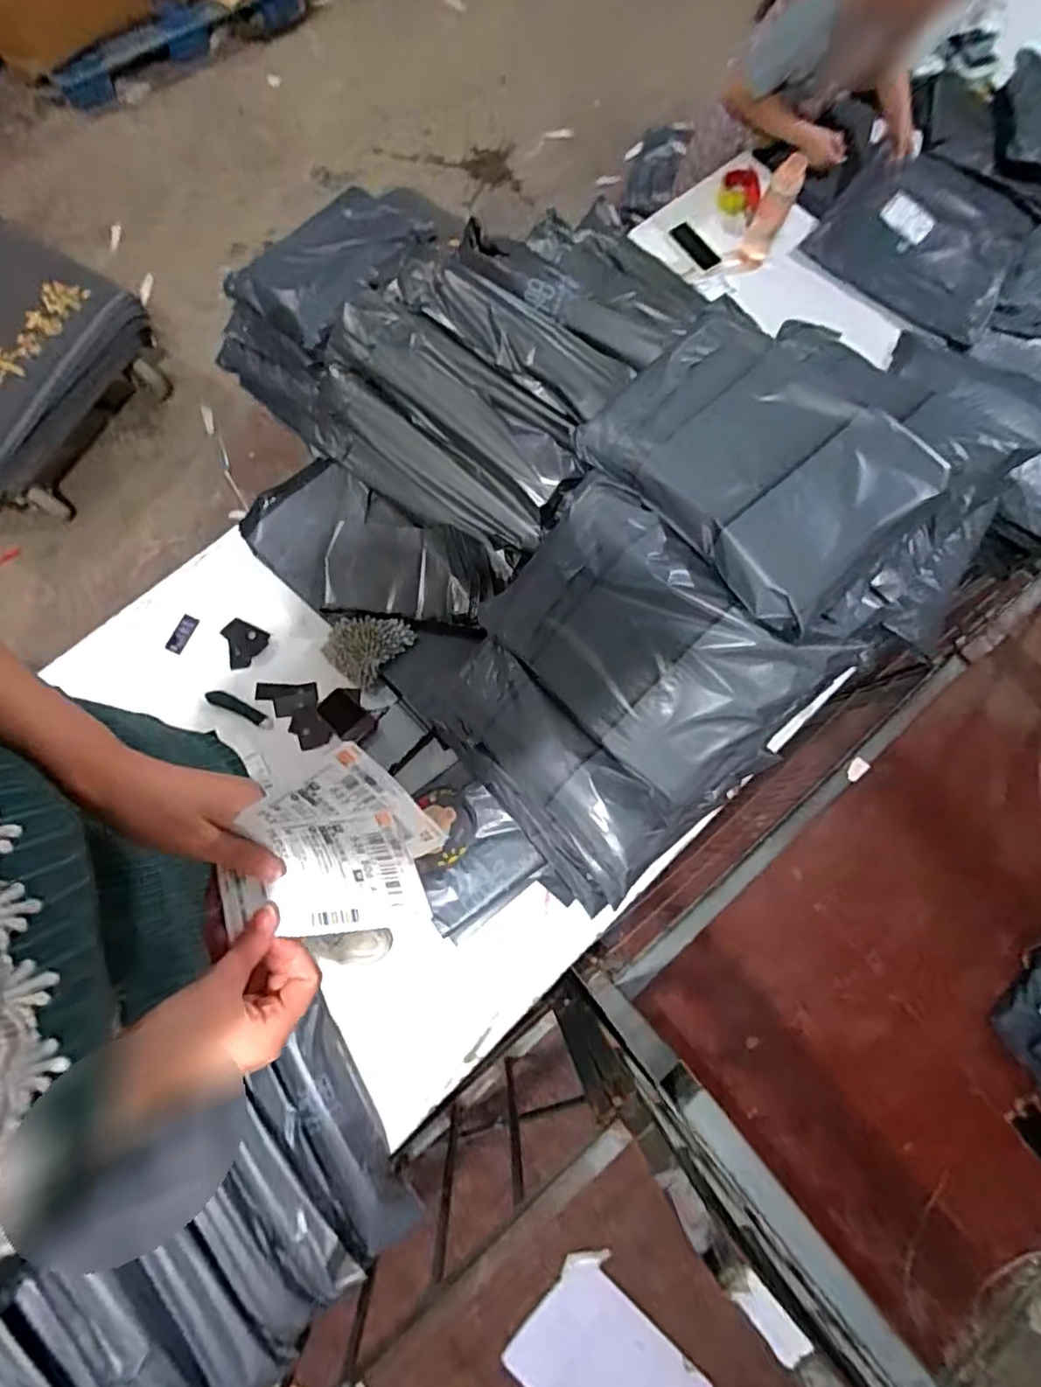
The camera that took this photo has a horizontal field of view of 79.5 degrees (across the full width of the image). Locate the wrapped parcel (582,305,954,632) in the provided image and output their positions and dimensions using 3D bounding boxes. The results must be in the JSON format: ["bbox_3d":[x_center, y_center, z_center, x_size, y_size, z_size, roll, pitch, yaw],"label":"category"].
[{"bbox_3d":[0.323,-0.332,0.898,0.435,0.081,0.332,45,79,7],"label":"wrapped parcel"}]

